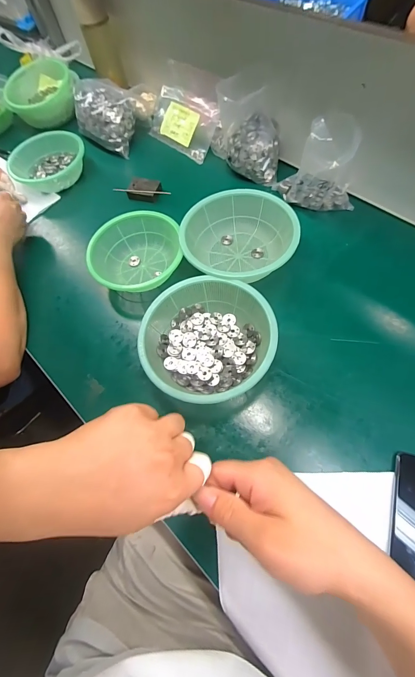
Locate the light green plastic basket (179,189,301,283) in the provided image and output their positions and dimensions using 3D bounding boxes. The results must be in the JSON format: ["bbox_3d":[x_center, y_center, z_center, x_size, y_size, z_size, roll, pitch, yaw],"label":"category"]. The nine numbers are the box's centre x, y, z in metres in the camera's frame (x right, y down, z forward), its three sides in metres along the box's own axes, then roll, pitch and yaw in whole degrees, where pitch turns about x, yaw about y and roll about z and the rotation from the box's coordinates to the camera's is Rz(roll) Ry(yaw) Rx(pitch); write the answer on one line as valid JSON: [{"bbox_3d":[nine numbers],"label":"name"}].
[{"bbox_3d":[0.049,-0.168,0.502,0.178,0.057,0.181,-3,64,6],"label":"light green plastic basket"}]

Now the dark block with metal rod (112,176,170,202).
[{"bbox_3d":[-0.132,-0.305,0.621,0.112,0.023,0.041,9,66,11],"label":"dark block with metal rod"}]

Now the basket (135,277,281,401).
[{"bbox_3d":[0.002,0.001,0.431,0.175,0.059,0.178,-3,64,6],"label":"basket"}]

